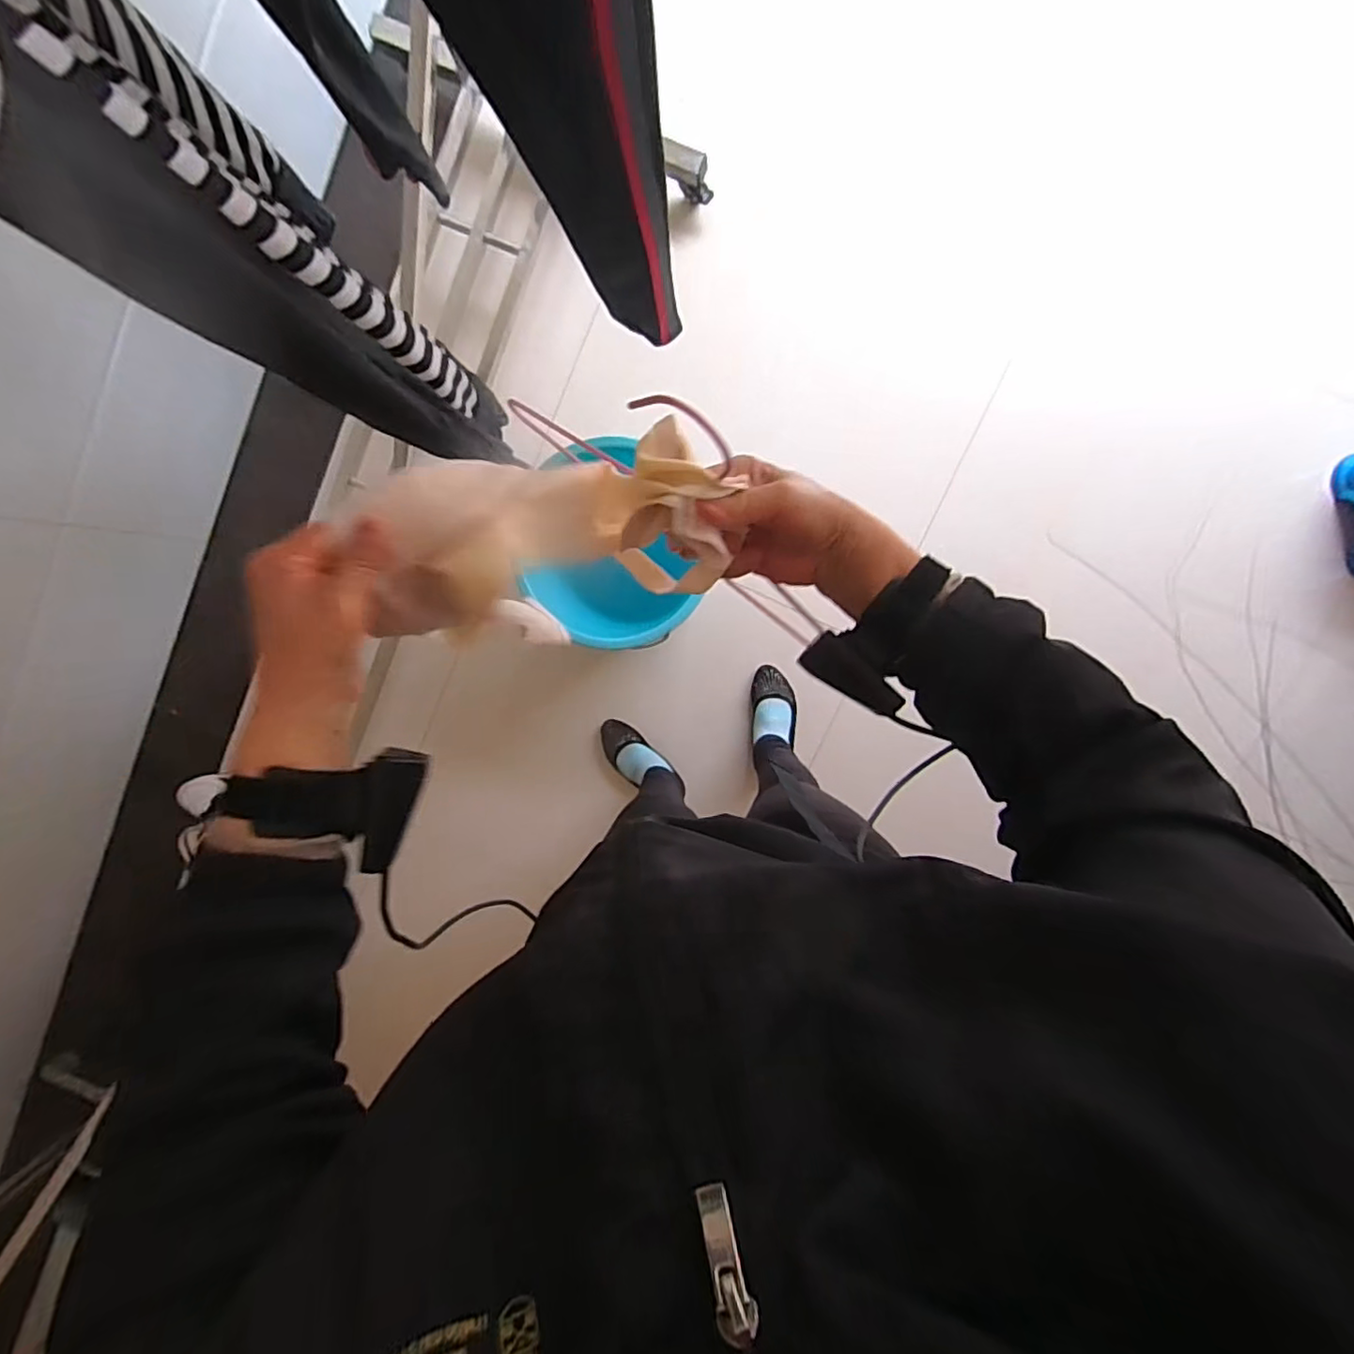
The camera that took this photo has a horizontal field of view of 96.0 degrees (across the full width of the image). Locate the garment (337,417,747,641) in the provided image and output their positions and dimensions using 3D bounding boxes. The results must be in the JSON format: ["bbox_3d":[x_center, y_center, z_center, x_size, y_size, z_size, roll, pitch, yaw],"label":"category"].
[{"bbox_3d":[-0.085,-0.092,0.396,0.213,0.111,0.096,-10,95,1],"label":"garment"}]

